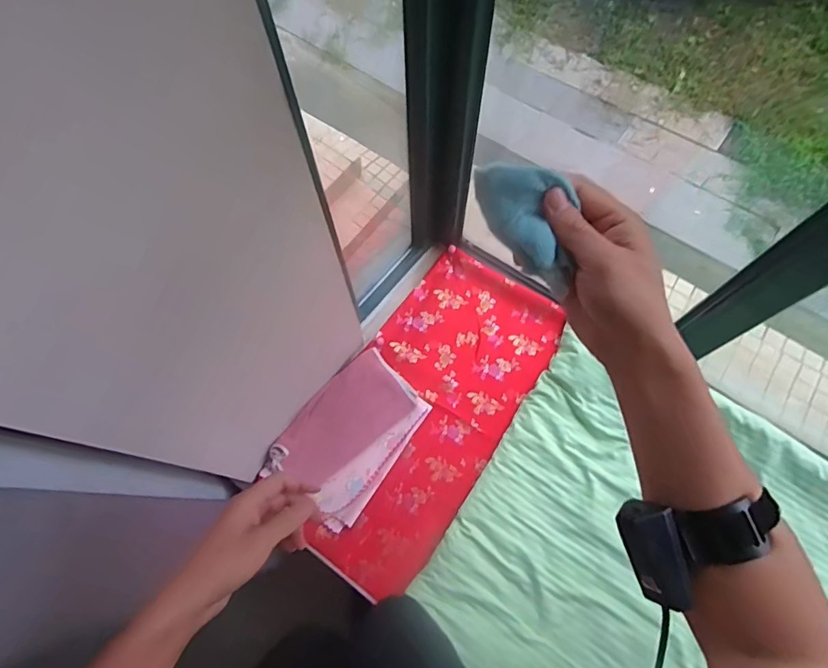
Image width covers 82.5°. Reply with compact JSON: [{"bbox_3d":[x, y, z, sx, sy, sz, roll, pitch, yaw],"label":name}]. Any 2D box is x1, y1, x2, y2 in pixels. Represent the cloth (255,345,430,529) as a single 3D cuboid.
[{"bbox_3d":[-0.146,0.232,1.090,0.241,0.055,0.372,36,71,6],"label":"cloth"}]

